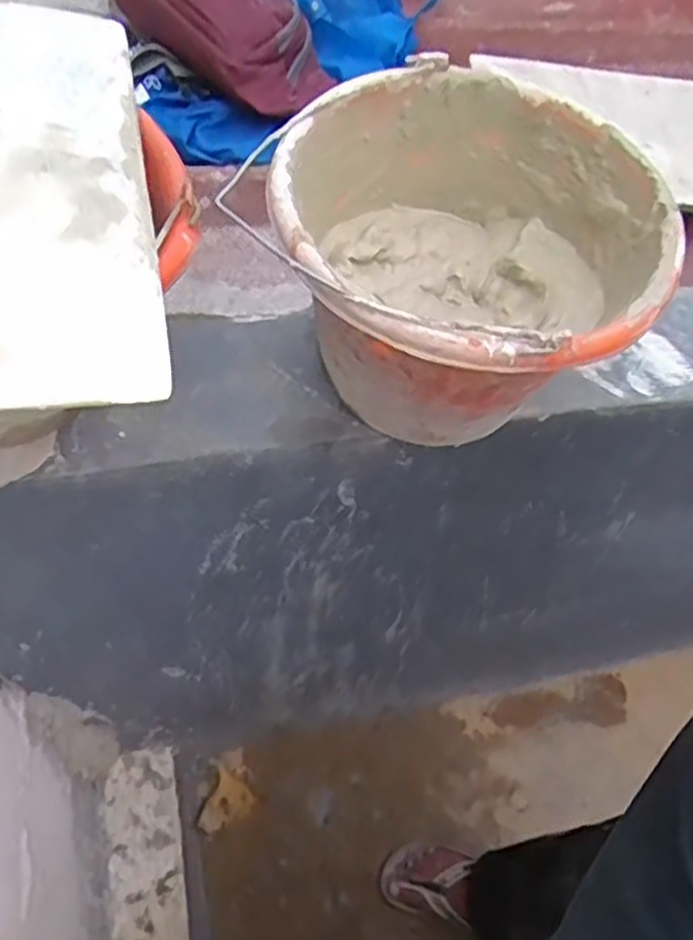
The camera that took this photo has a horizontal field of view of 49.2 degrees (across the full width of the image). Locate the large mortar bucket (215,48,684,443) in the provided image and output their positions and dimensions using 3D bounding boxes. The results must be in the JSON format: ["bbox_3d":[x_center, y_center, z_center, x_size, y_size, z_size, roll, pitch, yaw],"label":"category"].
[{"bbox_3d":[0.073,-0.121,0.498,0.231,0.161,0.225,1,60,-2],"label":"large mortar bucket"}]

